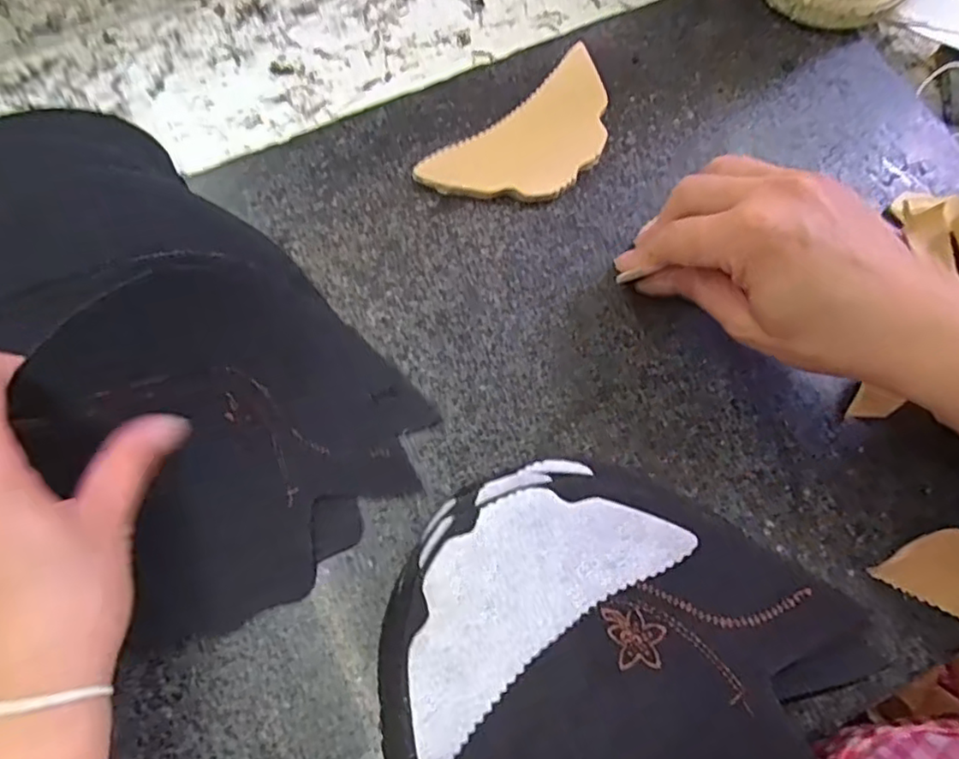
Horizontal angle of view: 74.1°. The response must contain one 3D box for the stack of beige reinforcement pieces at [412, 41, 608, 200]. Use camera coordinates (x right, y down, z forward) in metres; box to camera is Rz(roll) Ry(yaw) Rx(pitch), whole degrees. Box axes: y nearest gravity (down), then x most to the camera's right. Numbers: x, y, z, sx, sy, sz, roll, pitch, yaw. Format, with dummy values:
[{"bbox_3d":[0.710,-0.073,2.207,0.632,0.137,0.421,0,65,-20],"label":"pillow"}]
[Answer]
[{"bbox_3d":[0.033,-0.138,0.370,0.132,0.010,0.064,-41,76,-15],"label":"stack of beige reinforcement pieces"}]

